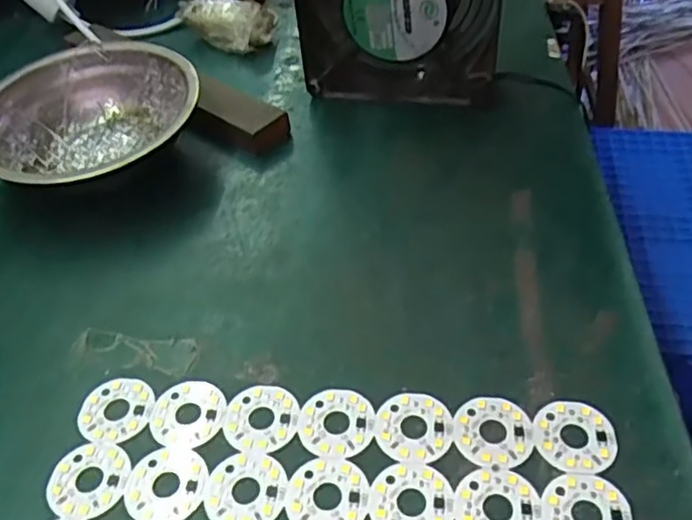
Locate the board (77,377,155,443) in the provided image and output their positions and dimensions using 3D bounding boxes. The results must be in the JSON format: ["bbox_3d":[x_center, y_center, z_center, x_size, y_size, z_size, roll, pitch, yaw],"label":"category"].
[{"bbox_3d":[-0.096,0.061,0.274,0.030,0.004,0.030,4,45,8],"label":"board"}]

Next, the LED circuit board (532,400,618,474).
[{"bbox_3d":[0.088,0.067,0.253,0.030,0.004,0.030,9,46,12],"label":"LED circuit board"}]

